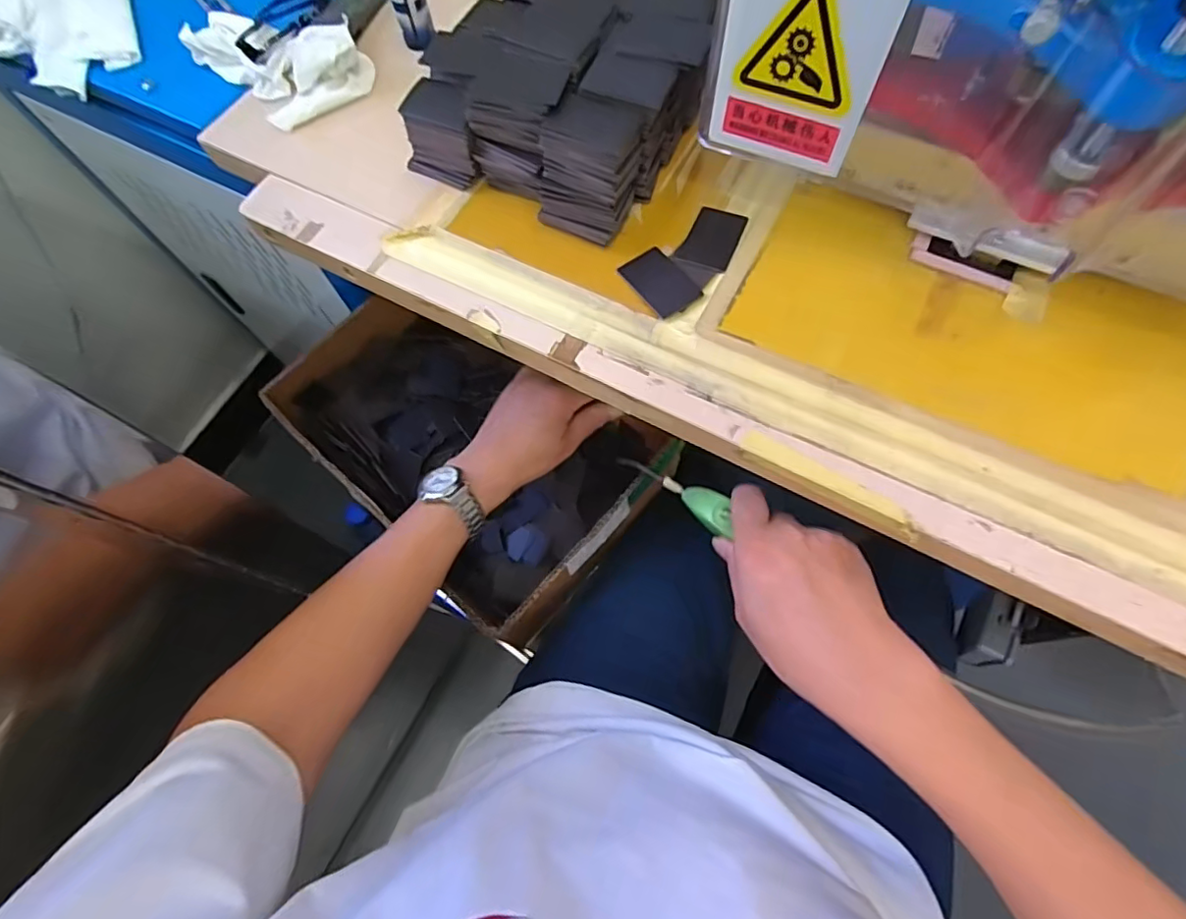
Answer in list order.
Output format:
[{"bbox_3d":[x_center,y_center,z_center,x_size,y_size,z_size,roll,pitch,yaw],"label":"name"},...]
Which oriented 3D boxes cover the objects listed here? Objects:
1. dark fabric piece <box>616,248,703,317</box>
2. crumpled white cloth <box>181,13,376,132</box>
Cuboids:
[{"bbox_3d":[0.046,-0.122,0.392,0.034,0.004,0.053,-33,69,-10],"label":"dark fabric piece"},{"bbox_3d":[-0.276,-0.357,0.494,0.140,0.040,0.096,41,75,18],"label":"crumpled white cloth"}]

